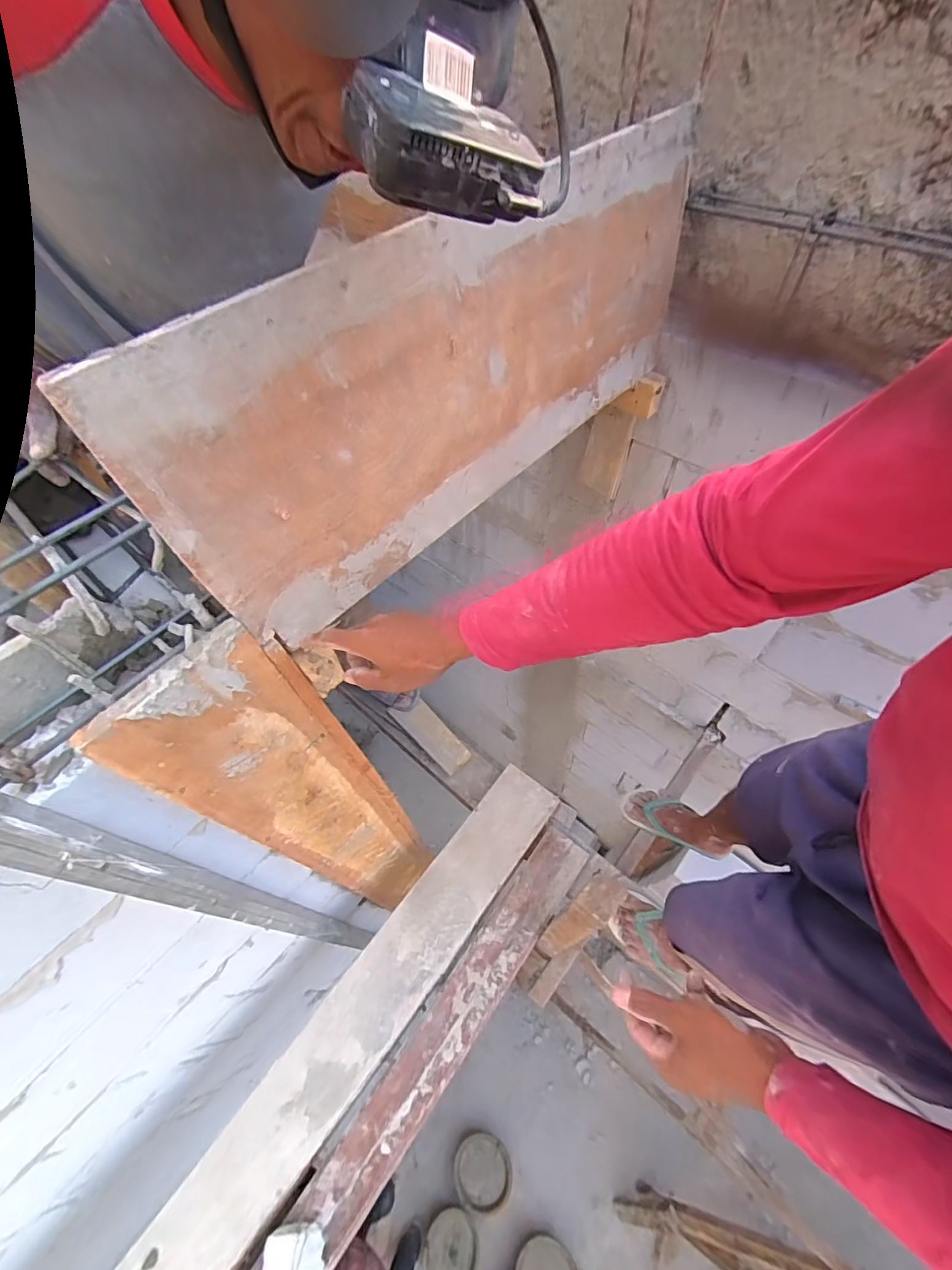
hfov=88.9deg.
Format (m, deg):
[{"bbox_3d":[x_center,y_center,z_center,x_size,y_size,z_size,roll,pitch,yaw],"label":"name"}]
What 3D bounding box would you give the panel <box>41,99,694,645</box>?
[{"bbox_3d":[0.018,-0.304,0.556,0.027,0.296,0.765,36,65,24],"label":"panel"}]

